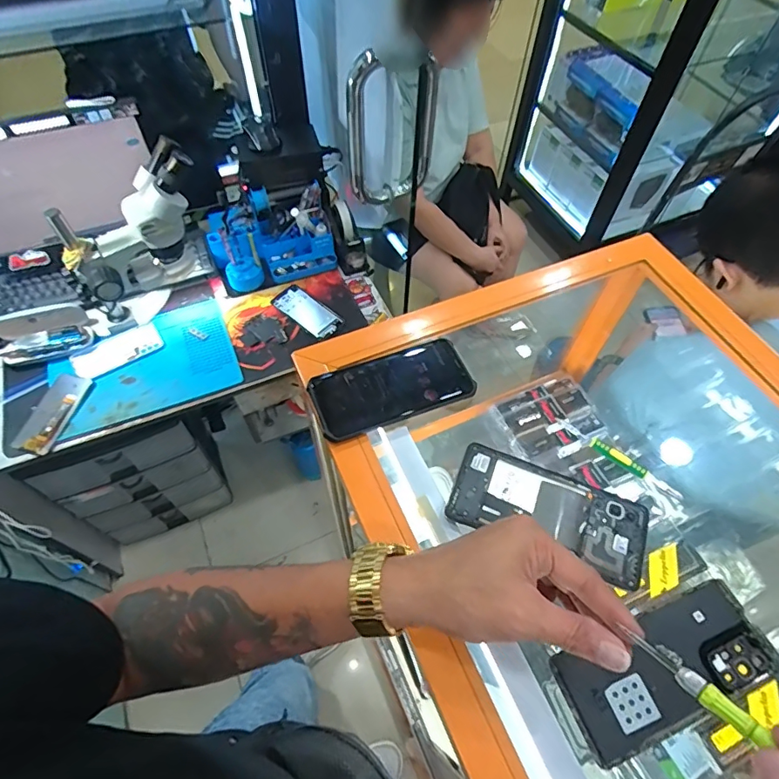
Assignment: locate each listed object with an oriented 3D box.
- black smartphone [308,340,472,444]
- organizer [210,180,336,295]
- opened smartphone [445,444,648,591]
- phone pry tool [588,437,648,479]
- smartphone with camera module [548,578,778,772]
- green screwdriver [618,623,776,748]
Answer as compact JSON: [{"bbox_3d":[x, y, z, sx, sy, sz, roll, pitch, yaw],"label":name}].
[{"bbox_3d":[0.002,-0.004,0.465,0.151,0.012,0.074,-20,60,-13],"label":"black smartphone"},{"bbox_3d":[-0.257,-0.329,1.049,0.251,0.138,0.150,-19,60,-13],"label":"organizer"},{"bbox_3d":[0.132,0.099,0.406,0.155,0.006,0.074,20,59,11],"label":"opened smartphone"},{"bbox_3d":[0.203,0.061,0.433,0.051,0.008,0.008,35,63,19],"label":"phone pry tool"},{"bbox_3d":[0.200,0.200,0.352,0.156,0.007,0.069,-18,60,-12],"label":"smartphone with camera module"},{"bbox_3d":[0.172,0.162,0.234,0.011,0.009,0.117,-33,40,-20],"label":"green screwdriver"}]

